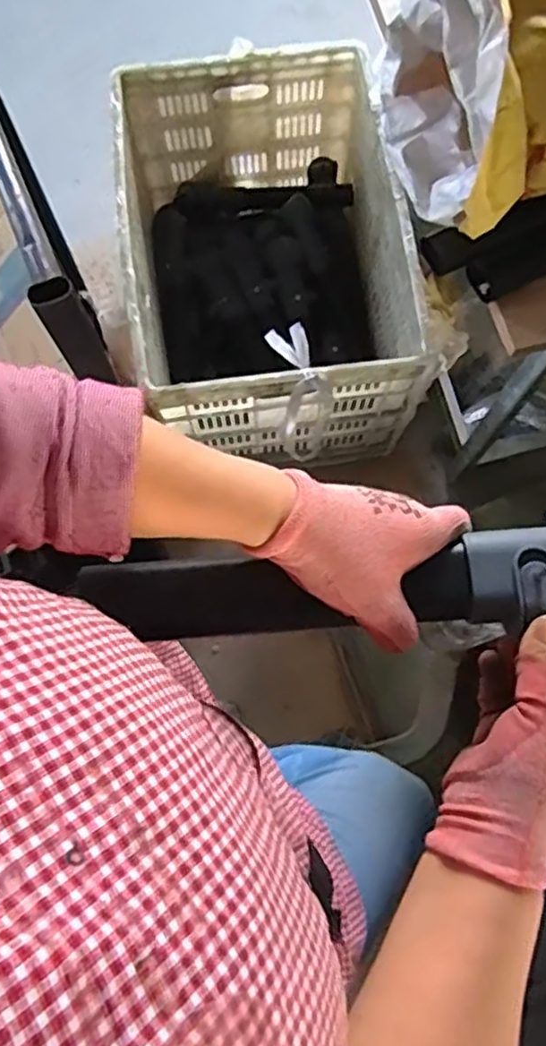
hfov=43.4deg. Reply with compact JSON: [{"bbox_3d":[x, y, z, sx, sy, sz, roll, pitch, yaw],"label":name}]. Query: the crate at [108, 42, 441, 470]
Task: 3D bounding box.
[{"bbox_3d":[-0.013,-0.490,1.330,0.473,0.366,0.665,-9,75,-2],"label":"crate"}]

